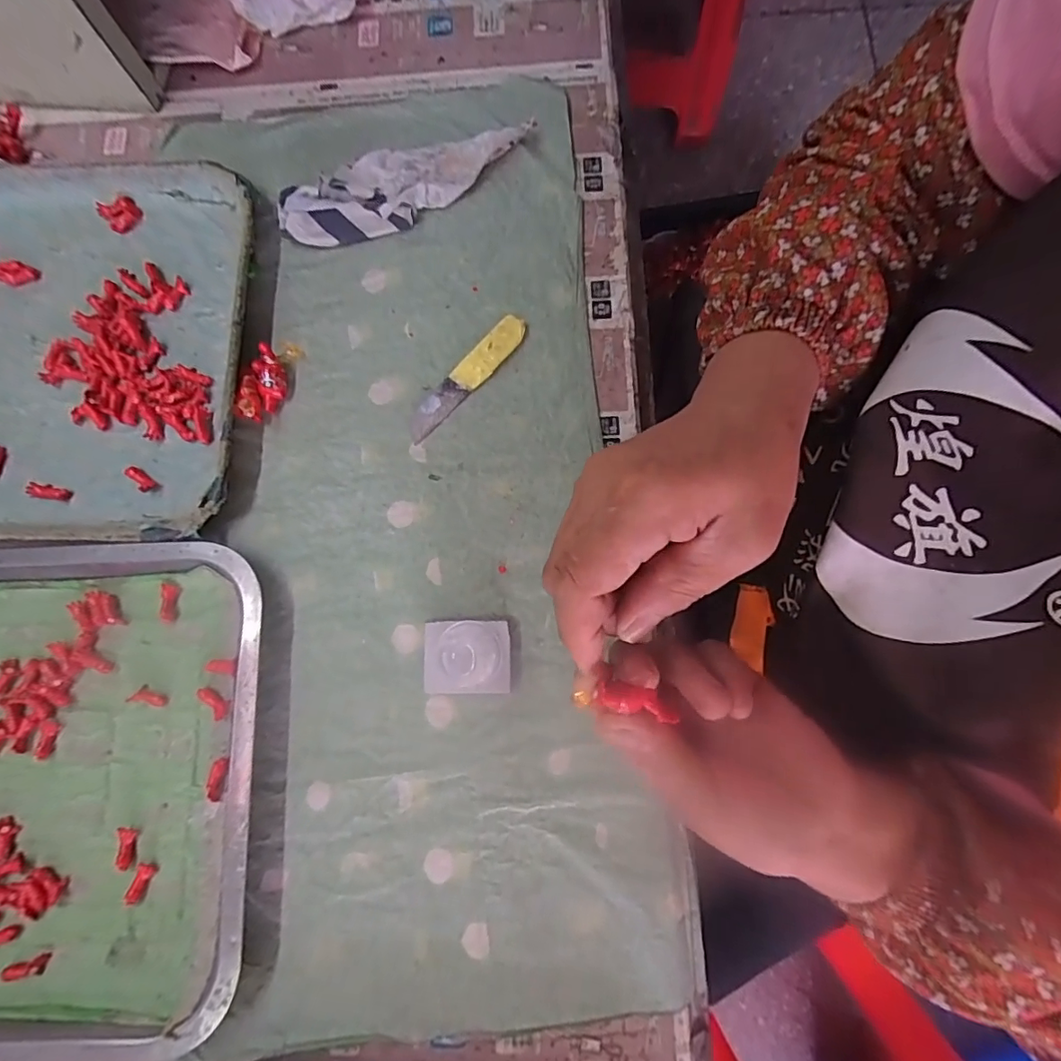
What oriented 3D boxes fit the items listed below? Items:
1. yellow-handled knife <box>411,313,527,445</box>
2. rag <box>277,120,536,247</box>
[{"bbox_3d":[-0.042,-0.101,0.340,0.021,0.007,0.104,41,82,8],"label":"yellow-handled knife"},{"bbox_3d":[-0.085,-0.235,0.354,0.175,0.020,0.048,-15,79,-2],"label":"rag"}]

